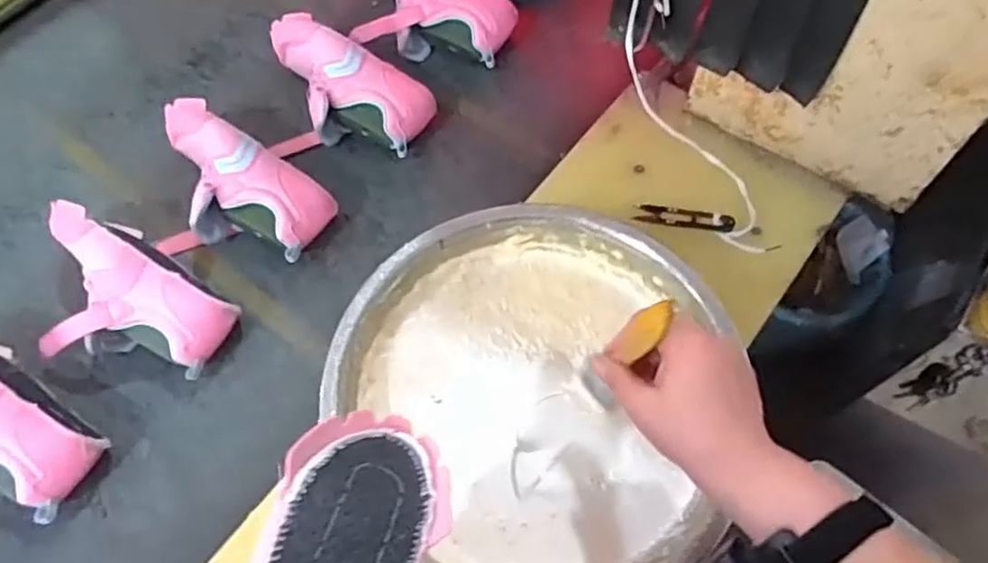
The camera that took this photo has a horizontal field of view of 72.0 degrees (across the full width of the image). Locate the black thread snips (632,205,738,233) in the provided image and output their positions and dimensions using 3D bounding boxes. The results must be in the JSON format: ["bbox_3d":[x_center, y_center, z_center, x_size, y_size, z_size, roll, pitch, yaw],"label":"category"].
[{"bbox_3d":[0.202,-0.068,0.722,0.100,0.016,0.025,10,65,2],"label":"black thread snips"}]

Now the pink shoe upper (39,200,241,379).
[{"bbox_3d":[-0.398,0.027,0.717,0.229,0.092,0.153,35,69,13],"label":"pink shoe upper"}]

